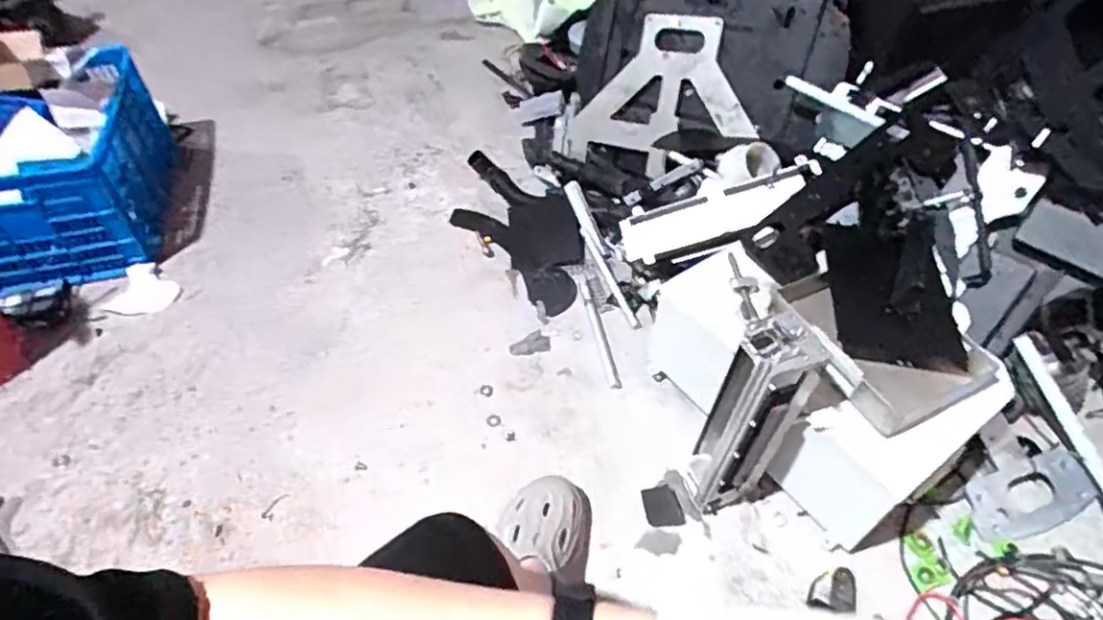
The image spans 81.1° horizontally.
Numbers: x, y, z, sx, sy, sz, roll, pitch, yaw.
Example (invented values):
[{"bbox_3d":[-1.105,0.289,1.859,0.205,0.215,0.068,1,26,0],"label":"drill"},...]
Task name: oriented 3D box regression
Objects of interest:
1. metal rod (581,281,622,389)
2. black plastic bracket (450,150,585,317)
[{"bbox_3d":[0.087,0.039,1.199,0.021,0.018,0.262,-9,48,-5],"label":"metal rod"},{"bbox_3d":[-0.057,-0.178,1.382,0.218,0.051,0.441,-31,53,-23],"label":"black plastic bracket"}]

